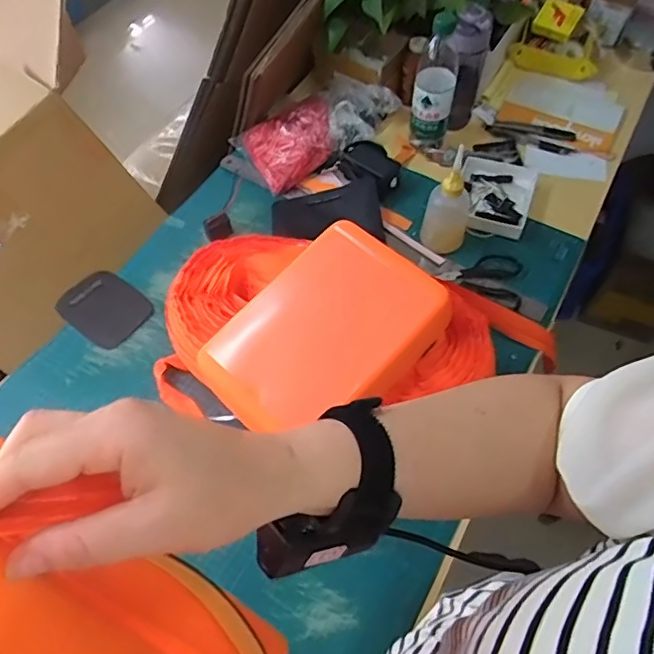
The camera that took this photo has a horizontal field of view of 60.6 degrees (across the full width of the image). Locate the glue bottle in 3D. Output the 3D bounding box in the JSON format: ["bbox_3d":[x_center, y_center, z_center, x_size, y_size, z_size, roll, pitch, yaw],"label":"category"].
[{"bbox_3d":[0.182,-0.182,0.824,0.061,0.158,0.062,19,61,13],"label":"glue bottle"}]

